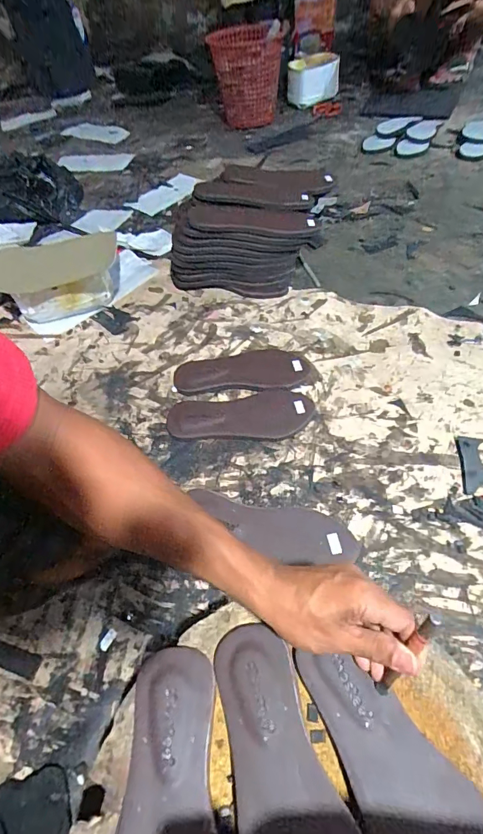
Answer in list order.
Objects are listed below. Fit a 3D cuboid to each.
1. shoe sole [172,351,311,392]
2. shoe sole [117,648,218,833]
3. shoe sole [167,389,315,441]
[{"bbox_3d":[0.000,-0.083,0.719,0.232,0.012,0.092,-3,53,4],"label":"shoe sole"},{"bbox_3d":[-0.054,0.314,0.325,0.088,0.018,0.218,-2,52,6],"label":"shoe sole"},{"bbox_3d":[-0.003,-0.005,0.656,0.227,0.017,0.091,0,53,6],"label":"shoe sole"}]

